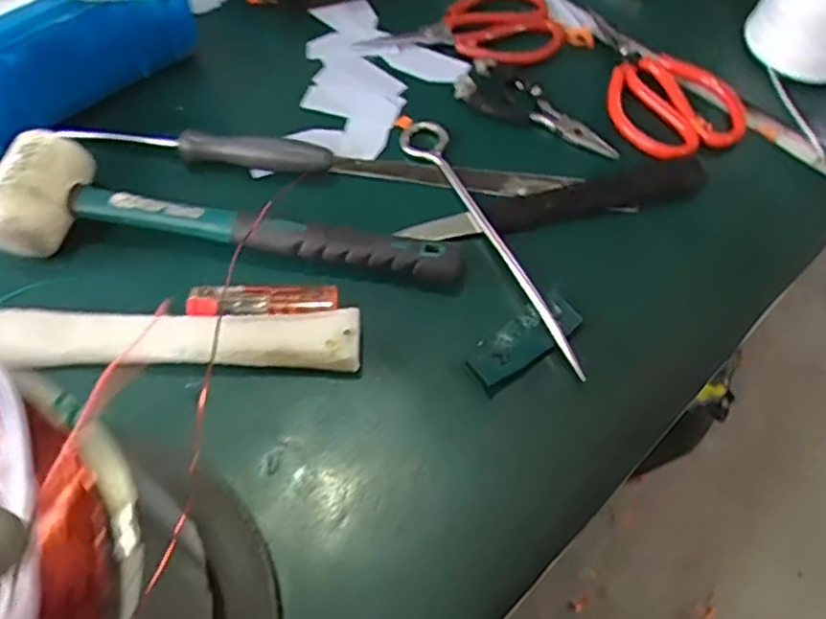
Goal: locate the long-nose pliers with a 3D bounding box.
[{"bbox_3d":[0.089,-0.148,0.495,0.128,0.018,0.050,38,65,18],"label":"long-nose pliers"}]

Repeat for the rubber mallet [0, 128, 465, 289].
[{"bbox_3d":[-0.111,-0.052,0.411,0.279,0.043,0.069,8,60,2],"label":"rubber mallet"}]

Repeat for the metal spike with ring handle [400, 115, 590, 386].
[{"bbox_3d":[0.044,-0.046,0.433,0.027,0.012,0.214,-19,62,-13],"label":"metal spike with ring handle"}]

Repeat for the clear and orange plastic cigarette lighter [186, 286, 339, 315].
[{"bbox_3d":[-0.089,-0.006,0.407,0.086,0.014,0.020,-5,60,-5],"label":"clear and orange plastic cigarette lighter"}]

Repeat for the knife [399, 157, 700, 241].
[{"bbox_3d":[0.098,-0.073,0.456,0.209,0.017,0.034,-12,61,-10],"label":"knife"}]

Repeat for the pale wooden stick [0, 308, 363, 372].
[{"bbox_3d":[-0.177,0.018,0.382,0.293,0.021,0.033,-1,60,-3],"label":"pale wooden stick"}]

